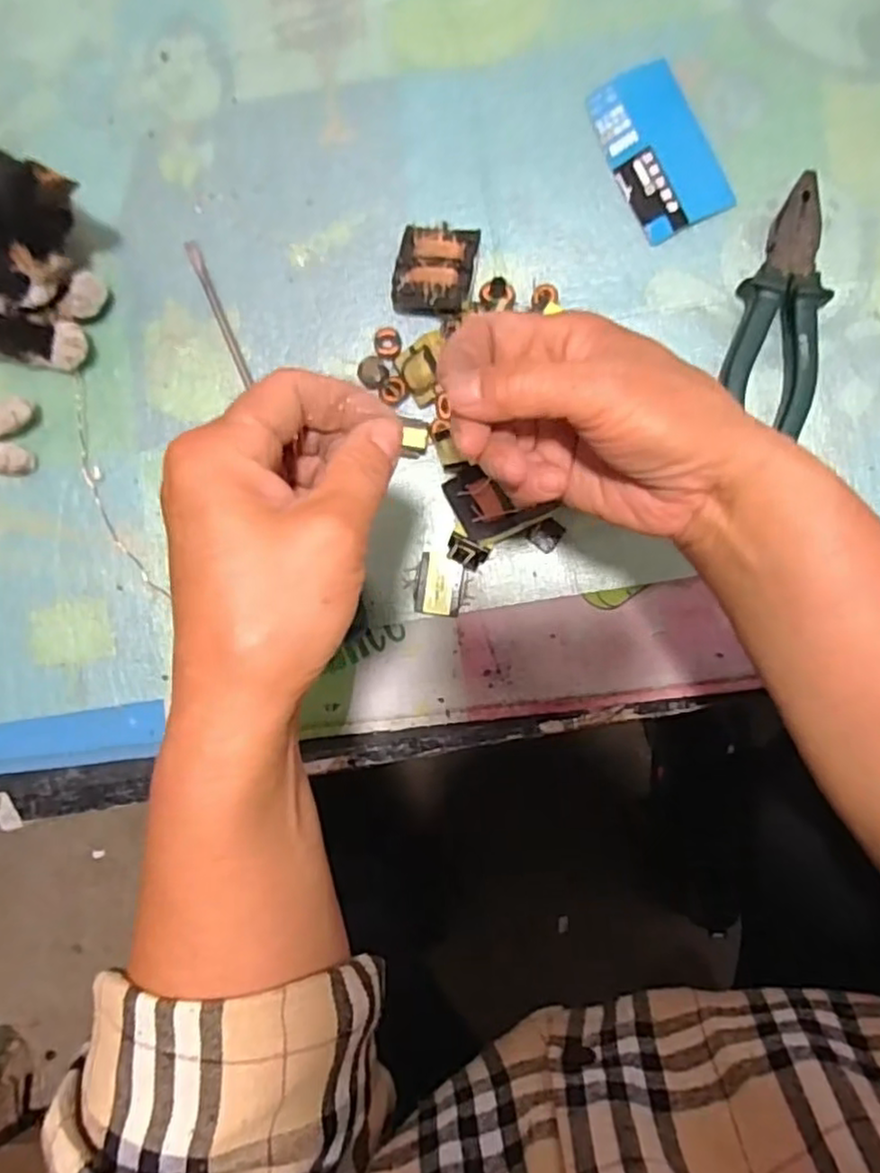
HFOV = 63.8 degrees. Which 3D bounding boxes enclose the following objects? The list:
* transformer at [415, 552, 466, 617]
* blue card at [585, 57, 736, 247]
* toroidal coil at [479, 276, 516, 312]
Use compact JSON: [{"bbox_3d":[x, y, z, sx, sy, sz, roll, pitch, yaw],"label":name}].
[{"bbox_3d":[0.000,0.000,0.465,0.030,0.016,0.038,7,90,5],"label":"transformer"},{"bbox_3d":[0.140,-0.280,0.454,0.058,0.008,0.106,-24,88,5],"label":"blue card"},{"bbox_3d":[0.038,-0.190,0.464,0.022,0.016,0.022,0,90,5],"label":"toroidal coil"}]

